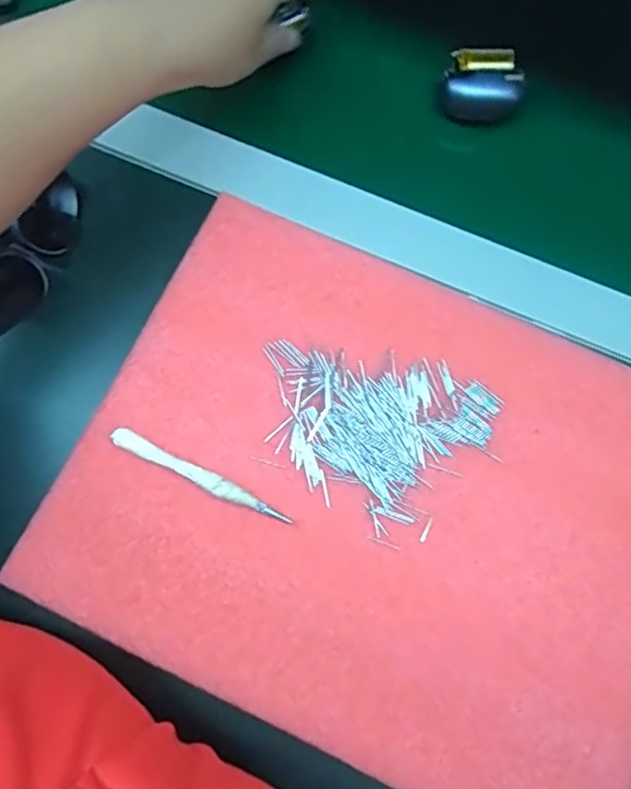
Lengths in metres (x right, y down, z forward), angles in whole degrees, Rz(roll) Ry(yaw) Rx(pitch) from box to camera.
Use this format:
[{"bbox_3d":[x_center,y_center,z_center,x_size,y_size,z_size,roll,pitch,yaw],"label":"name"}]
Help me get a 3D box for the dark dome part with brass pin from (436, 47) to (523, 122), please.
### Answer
[{"bbox_3d":[0.110,-0.207,0.403,0.050,0.029,0.036,3,74,-1],"label":"dark dome part with brass pin"}]

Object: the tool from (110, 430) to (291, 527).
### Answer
[{"bbox_3d":[-0.064,0.046,0.334,0.107,0.009,0.010,26,74,5],"label":"tool"}]

